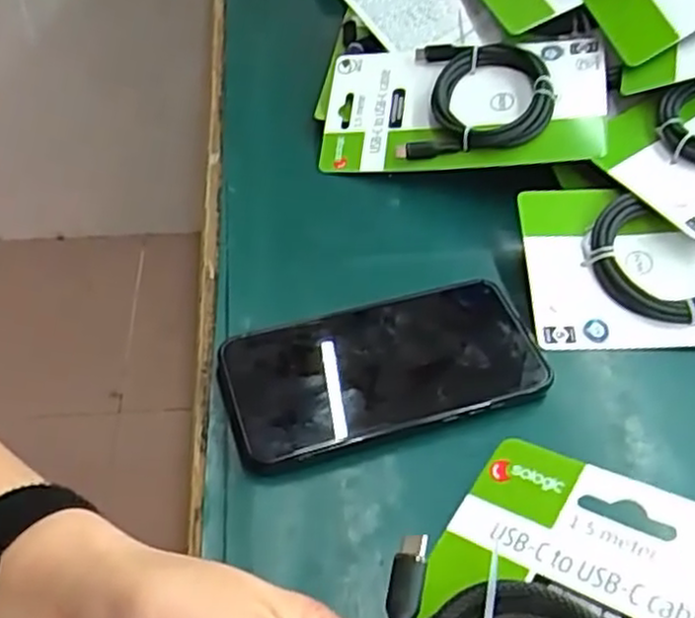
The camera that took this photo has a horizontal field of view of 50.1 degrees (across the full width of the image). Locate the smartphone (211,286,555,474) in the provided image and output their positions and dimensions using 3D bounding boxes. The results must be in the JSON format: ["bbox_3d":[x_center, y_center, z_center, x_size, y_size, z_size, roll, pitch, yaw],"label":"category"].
[{"bbox_3d":[0.019,0.026,0.375,0.156,0.017,0.079,-13,51,-11],"label":"smartphone"}]

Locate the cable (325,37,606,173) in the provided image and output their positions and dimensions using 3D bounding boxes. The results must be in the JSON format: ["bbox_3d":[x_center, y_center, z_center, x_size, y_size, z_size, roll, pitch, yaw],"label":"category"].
[{"bbox_3d":[0.073,-0.134,0.485,0.178,0.019,0.095,-1,64,15],"label":"cable"}]

